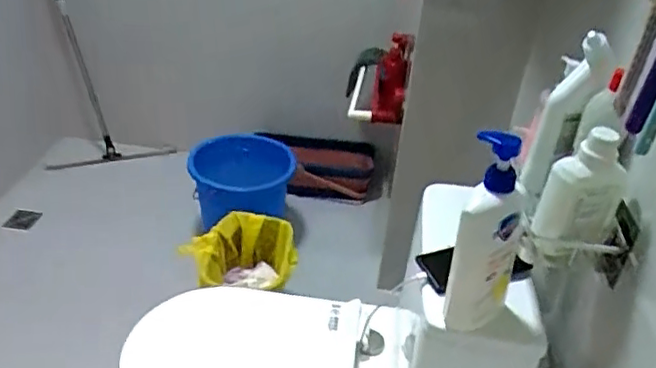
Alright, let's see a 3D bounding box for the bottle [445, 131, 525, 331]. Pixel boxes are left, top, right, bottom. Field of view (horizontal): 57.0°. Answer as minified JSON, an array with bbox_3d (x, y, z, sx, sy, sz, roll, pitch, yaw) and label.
[{"bbox_3d":[0.200,0.066,0.754,0.078,0.261,0.066,19,37,20],"label":"bottle"}]

